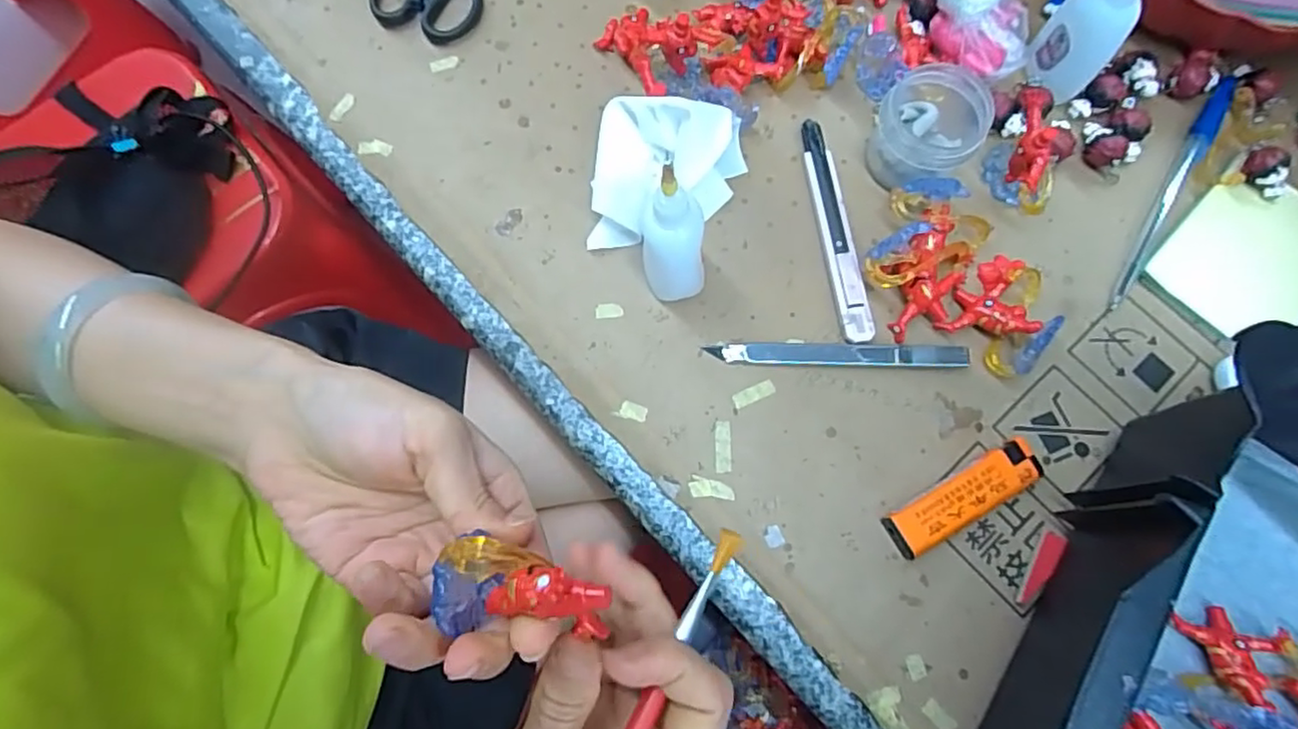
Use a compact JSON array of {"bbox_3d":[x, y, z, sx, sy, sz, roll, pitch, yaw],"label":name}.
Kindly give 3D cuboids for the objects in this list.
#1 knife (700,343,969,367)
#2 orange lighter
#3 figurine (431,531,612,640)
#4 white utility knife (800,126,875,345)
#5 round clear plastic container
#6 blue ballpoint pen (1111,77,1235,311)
[{"bbox_3d":[0.098,-0.005,0.336,0.130,0.007,0.012,2,76,1],"label":"knife"},{"bbox_3d":[0.154,0.065,0.318,0.081,0.014,0.023,-30,78,-7],"label":"orange lighter"},{"bbox_3d":[-0.038,0.068,0.196,0.047,0.025,0.026,6,76,3],"label":"figurine"},{"bbox_3d":[0.102,-0.075,0.355,0.015,0.011,0.131,-7,76,-1],"label":"white utility knife"},{"bbox_3d":[0.149,-0.123,0.350,0.055,0.042,0.055,23,78,6],"label":"round clear plastic container"},{"bbox_3d":[0.287,-0.096,0.356,0.013,0.007,0.155,34,79,8],"label":"blue ballpoint pen"}]

